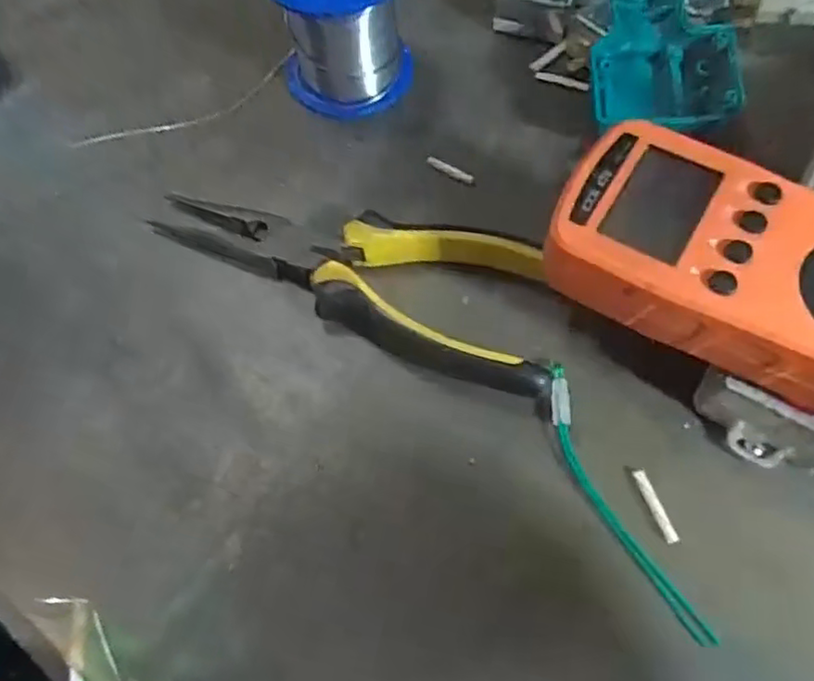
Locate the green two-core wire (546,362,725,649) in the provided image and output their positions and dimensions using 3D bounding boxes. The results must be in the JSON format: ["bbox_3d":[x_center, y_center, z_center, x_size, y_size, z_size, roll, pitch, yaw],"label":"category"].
[{"bbox_3d":[0.077,0.059,0.243,0.016,0.004,0.112,-22,65,-7],"label":"green two-core wire"}]

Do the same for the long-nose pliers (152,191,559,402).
[{"bbox_3d":[-0.019,-0.032,0.274,0.172,0.023,0.056,18,66,12],"label":"long-nose pliers"}]

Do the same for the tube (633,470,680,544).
[{"bbox_3d":[0.093,0.061,0.241,0.005,0.004,0.028,-19,67,-6],"label":"tube"}]

